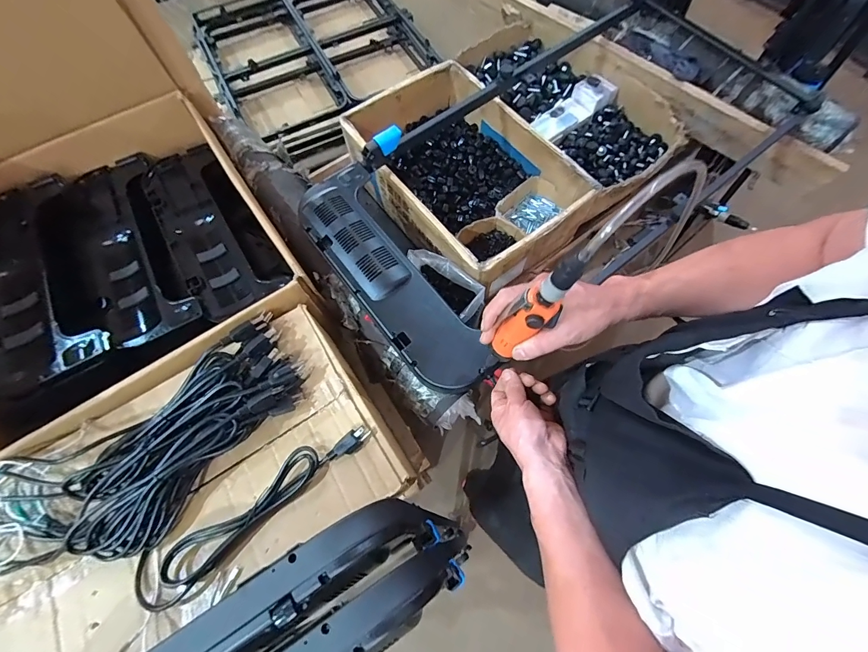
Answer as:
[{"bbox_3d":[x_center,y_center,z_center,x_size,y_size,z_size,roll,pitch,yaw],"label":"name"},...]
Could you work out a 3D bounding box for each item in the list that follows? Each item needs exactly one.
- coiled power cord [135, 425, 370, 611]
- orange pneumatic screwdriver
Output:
[{"bbox_3d":[-0.237,0.245,0.499,0.339,0.021,0.071,-34,72,-11],"label":"coiled power cord"},{"bbox_3d":[0.106,-0.006,0.418,0.030,0.226,0.035,-26,70,-26],"label":"orange pneumatic screwdriver"}]

